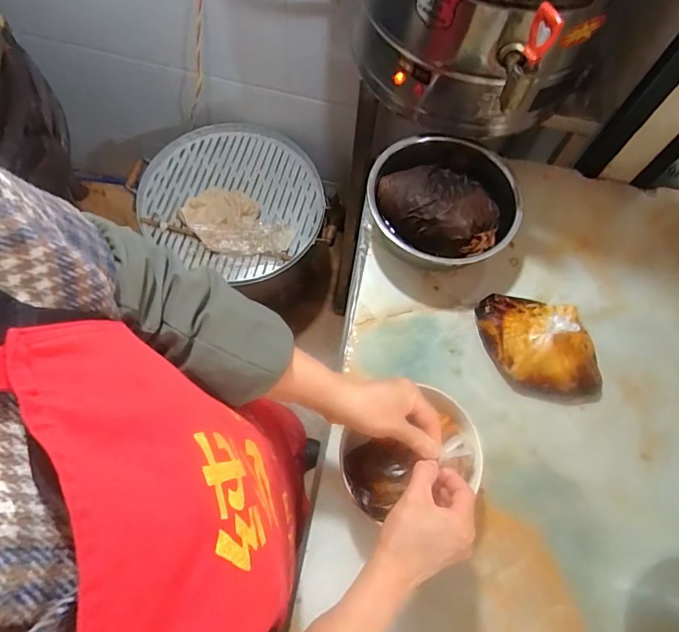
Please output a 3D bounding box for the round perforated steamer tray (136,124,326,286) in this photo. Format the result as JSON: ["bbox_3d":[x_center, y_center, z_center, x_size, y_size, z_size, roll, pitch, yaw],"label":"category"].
[{"bbox_3d":[-0.268,-0.299,1.171,0.448,0.054,0.420,1,68,-2],"label":"round perforated steamer tray"}]

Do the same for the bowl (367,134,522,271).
[{"bbox_3d":[0.141,-0.150,0.665,0.197,0.110,0.194,1,68,-2],"label":"bowl"}]

